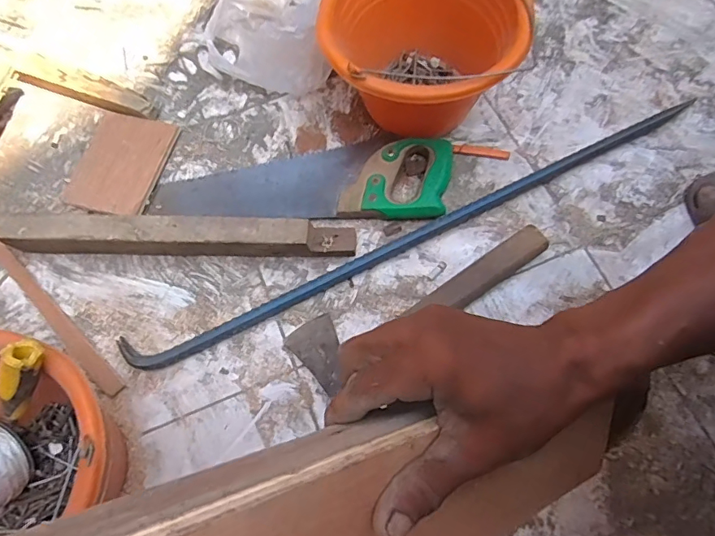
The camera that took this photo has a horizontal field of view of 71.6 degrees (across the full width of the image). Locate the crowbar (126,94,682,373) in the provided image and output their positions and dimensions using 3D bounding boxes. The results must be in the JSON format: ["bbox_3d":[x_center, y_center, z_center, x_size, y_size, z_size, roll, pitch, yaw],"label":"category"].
[{"bbox_3d":[0.076,-0.043,0.639,0.782,0.037,0.043,-24,71,-4],"label":"crowbar"}]

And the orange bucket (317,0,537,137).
[{"bbox_3d":[0.080,-0.275,0.663,0.240,0.181,0.223,-1,71,4],"label":"orange bucket"}]

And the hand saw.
[{"bbox_3d":[-0.081,-0.123,0.686,0.408,0.043,0.128,-2,69,1],"label":"hand saw"}]

